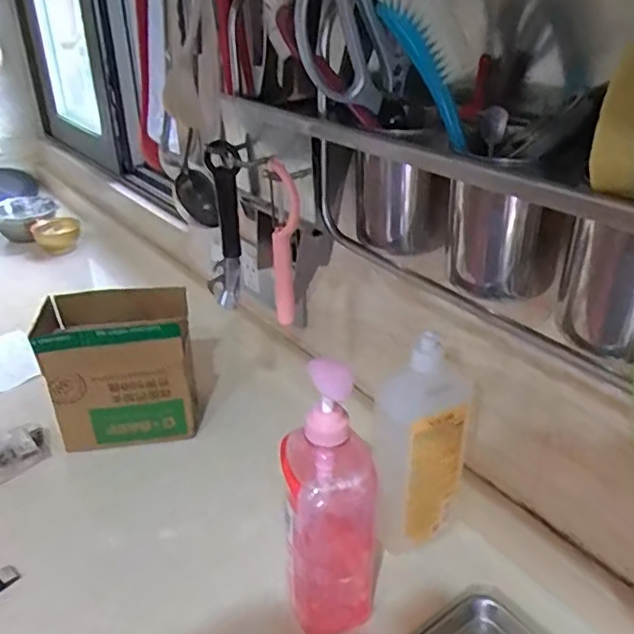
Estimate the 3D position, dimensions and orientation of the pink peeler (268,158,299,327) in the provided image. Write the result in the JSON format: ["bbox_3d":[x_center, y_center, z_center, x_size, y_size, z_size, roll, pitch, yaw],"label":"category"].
[{"bbox_3d":[-0.028,-0.059,0.558,0.022,0.157,0.030,-6,30,-9],"label":"pink peeler"}]

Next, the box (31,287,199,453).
[{"bbox_3d":[-0.243,0.064,0.775,0.161,0.168,0.109,-7,31,-11],"label":"box"}]

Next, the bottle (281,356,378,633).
[{"bbox_3d":[0.010,0.151,0.523,0.071,0.251,0.077,-4,30,-5],"label":"bottle"}]

